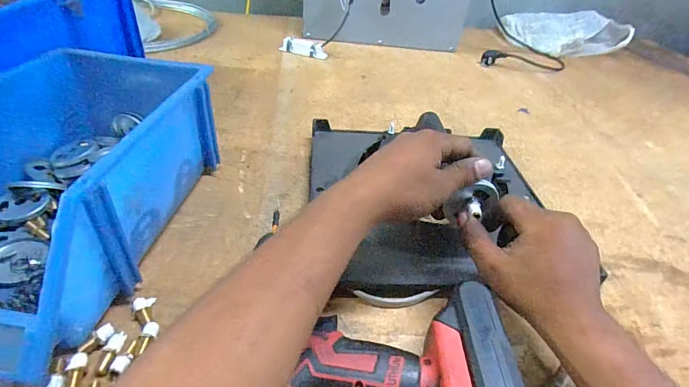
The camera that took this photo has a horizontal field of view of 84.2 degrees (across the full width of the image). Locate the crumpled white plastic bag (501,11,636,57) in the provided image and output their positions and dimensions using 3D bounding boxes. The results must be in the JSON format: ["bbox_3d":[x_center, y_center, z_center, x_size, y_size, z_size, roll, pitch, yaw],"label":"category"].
[{"bbox_3d":[0.653,-0.485,1.144,0.323,0.075,0.234,-10,41,-19],"label":"crumpled white plastic bag"}]

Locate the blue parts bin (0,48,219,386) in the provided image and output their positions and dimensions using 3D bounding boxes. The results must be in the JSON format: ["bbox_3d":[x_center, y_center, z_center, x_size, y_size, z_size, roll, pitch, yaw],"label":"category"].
[{"bbox_3d":[-0.272,-0.007,0.361,0.188,0.133,0.307,8,39,2],"label":"blue parts bin"}]

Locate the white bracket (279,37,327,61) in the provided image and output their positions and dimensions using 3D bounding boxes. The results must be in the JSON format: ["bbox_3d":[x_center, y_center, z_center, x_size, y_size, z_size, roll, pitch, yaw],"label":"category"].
[{"bbox_3d":[-0.096,-0.342,0.890,0.108,0.030,0.027,11,39,6],"label":"white bracket"}]

